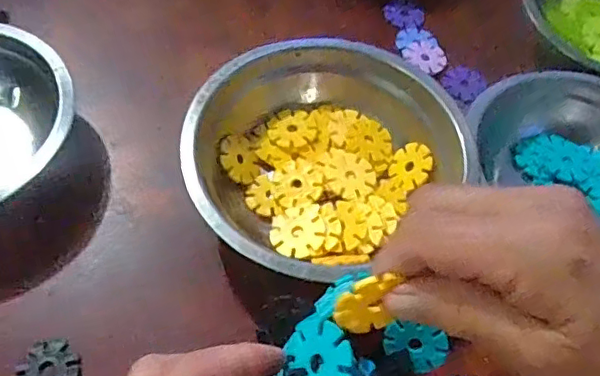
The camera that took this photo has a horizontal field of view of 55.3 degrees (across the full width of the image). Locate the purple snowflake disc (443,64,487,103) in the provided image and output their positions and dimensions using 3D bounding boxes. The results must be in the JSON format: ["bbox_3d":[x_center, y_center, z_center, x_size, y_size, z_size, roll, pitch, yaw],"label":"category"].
[{"bbox_3d":[0.122,-0.078,0.425,0.029,0.004,0.031,-2,62,5],"label":"purple snowflake disc"}]

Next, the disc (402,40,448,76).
[{"bbox_3d":[0.095,-0.100,0.433,0.033,0.004,0.031,2,59,-3],"label":"disc"}]

